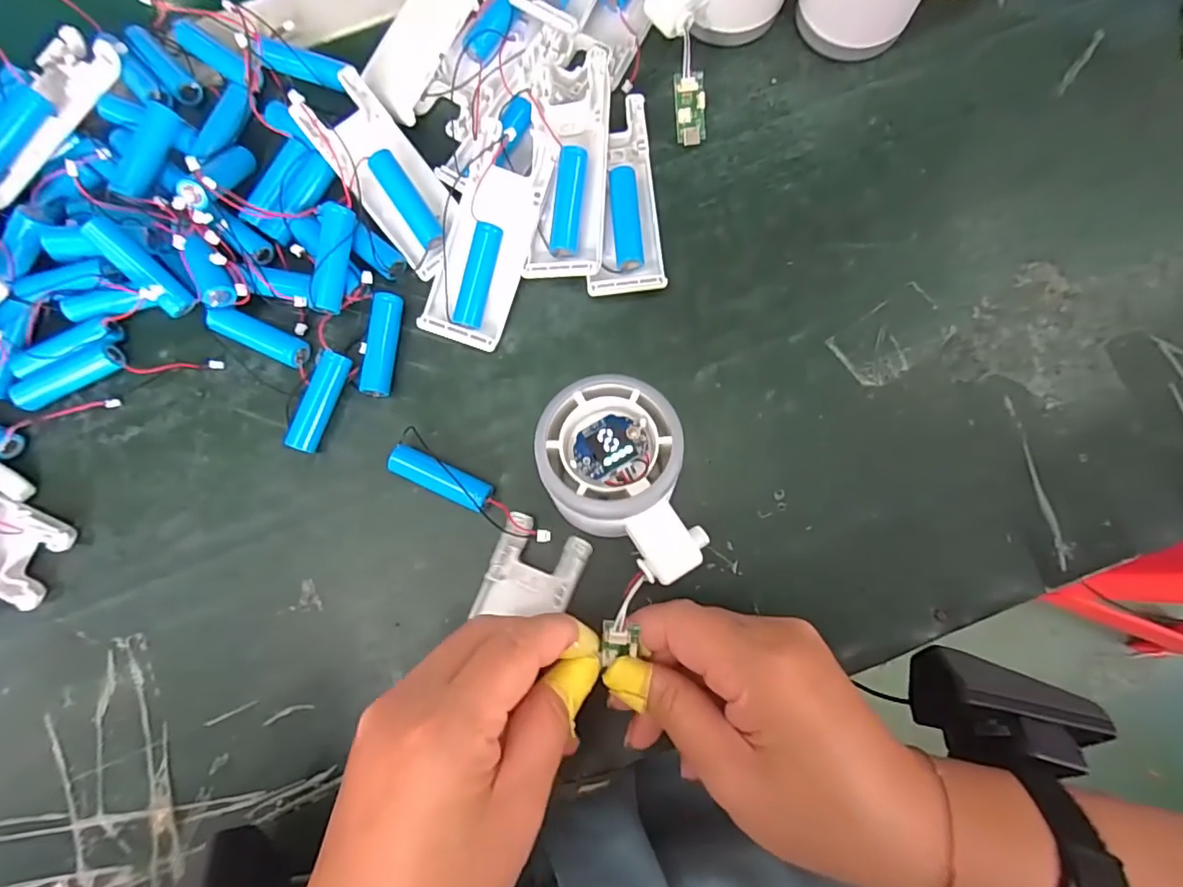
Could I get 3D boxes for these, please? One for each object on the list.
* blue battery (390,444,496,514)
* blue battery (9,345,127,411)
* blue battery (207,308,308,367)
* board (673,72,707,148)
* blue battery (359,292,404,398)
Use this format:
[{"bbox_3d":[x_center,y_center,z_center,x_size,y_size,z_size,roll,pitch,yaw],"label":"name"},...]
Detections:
[{"bbox_3d":[-0.072,0.017,0.270,0.051,0.015,0.015,24,84,5],"label":"blue battery"},{"bbox_3d":[-0.264,-0.034,0.284,0.052,0.011,0.015,-31,83,-3],"label":"blue battery"},{"bbox_3d":[-0.166,-0.054,0.281,0.048,0.013,0.015,24,84,5],"label":"blue battery"},{"bbox_3d":[0.051,-0.172,0.290,0.016,0.004,0.032,-11,119,-2],"label":"board"},{"bbox_3d":[-0.105,-0.050,0.282,0.014,0.011,0.051,8,83,3],"label":"blue battery"}]

